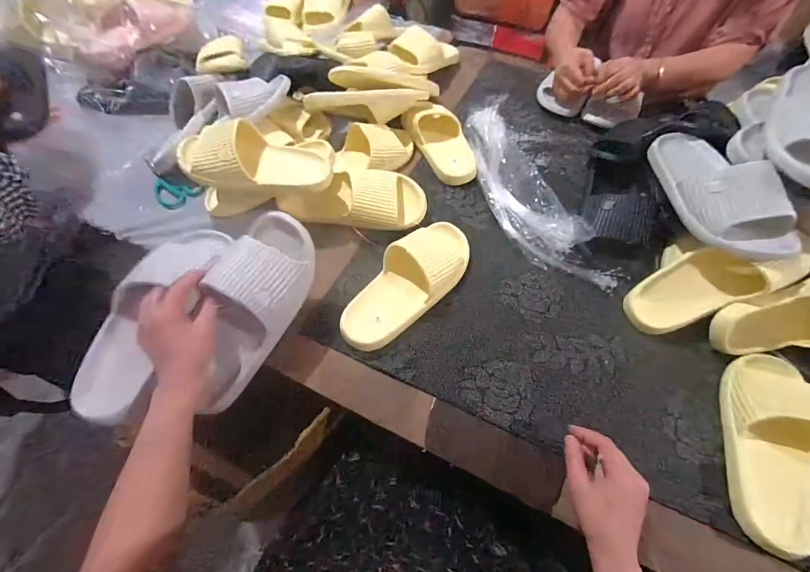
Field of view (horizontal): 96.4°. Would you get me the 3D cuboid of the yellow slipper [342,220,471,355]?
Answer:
[{"bbox_3d":[0.009,-0.009,0.556,0.098,0.065,0.254,38,66,21],"label":"yellow slipper"}]

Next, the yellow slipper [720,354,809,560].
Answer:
[{"bbox_3d":[0.462,0.192,0.447,0.105,0.058,0.248,22,61,13],"label":"yellow slipper"}]

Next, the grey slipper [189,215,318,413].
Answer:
[{"bbox_3d":[-0.200,0.027,0.464,0.107,0.067,0.251,16,84,10],"label":"grey slipper"}]

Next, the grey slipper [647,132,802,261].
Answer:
[{"bbox_3d":[0.459,-0.159,0.531,0.106,0.073,0.265,-2,59,-1],"label":"grey slipper"}]

